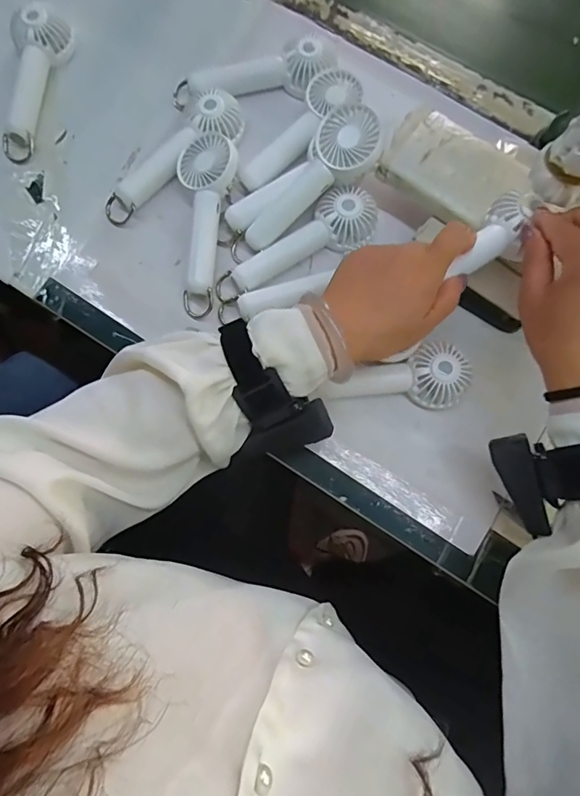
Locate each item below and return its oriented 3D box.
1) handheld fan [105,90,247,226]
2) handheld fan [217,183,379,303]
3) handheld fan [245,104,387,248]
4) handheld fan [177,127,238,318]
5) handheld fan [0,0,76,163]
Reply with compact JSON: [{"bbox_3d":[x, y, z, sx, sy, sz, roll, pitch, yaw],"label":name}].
[{"bbox_3d":[-0.110,-0.228,0.438,0.049,0.029,0.162,43,80,3],"label":"handheld fan"},{"bbox_3d":[0.007,-0.136,0.421,0.160,0.027,0.053,-33,85,-9],"label":"handheld fan"},{"bbox_3d":[0.021,-0.191,0.416,0.145,0.035,0.055,-42,80,21],"label":"handheld fan"},{"bbox_3d":[-0.074,-0.160,0.420,0.056,0.038,0.170,-2,80,1],"label":"handheld fan"},{"bbox_3d":[-0.262,-0.314,0.455,0.050,0.033,0.151,16,80,-2],"label":"handheld fan"}]

